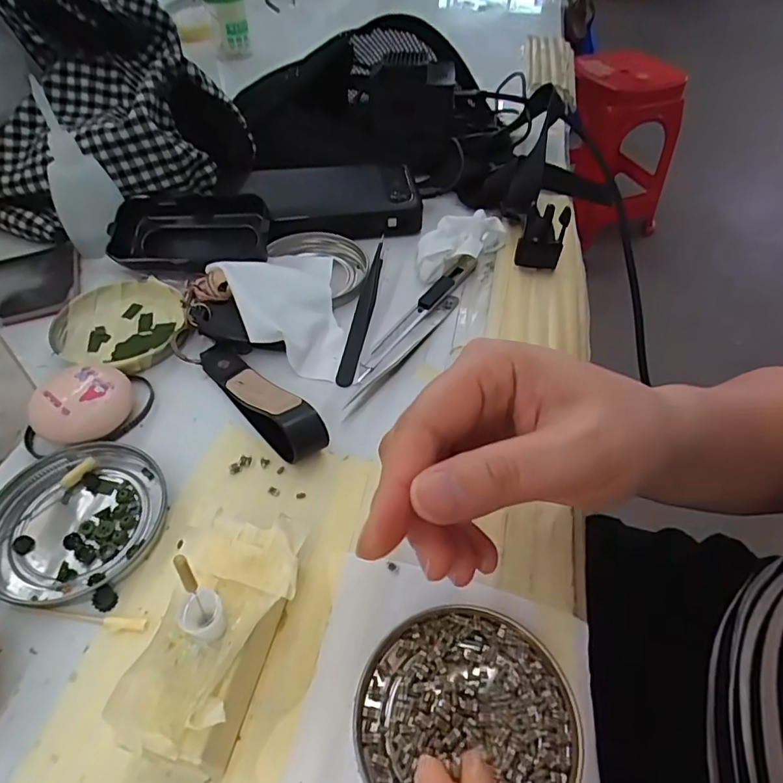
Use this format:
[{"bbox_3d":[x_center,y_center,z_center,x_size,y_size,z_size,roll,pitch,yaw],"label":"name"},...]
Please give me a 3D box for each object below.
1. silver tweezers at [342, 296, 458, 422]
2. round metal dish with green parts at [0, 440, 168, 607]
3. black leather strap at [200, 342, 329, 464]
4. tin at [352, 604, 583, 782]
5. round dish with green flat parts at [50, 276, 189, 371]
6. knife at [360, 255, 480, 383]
[{"bbox_3d":[0.009,-0.026,0.318,0.010,0.007,0.120,27,54,20],"label":"silver tweezers"},{"bbox_3d":[-0.148,0.059,0.242,0.077,0.008,0.076,1,50,-1],"label":"round metal dish with green parts"},{"bbox_3d":[-0.074,-0.001,0.281,0.022,0.028,0.106,-34,58,-26],"label":"black leather strap"},{"bbox_3d":[0.028,0.117,0.194,0.079,0.009,0.068,1,50,0],"label":"tin"},{"bbox_3d":[-0.169,-0.040,0.325,0.076,0.013,0.080,1,50,-1],"label":"round dish with green flat parts"},{"bbox_3d":[0.017,-0.053,0.339,0.013,0.008,0.133,28,55,21],"label":"knife"}]

